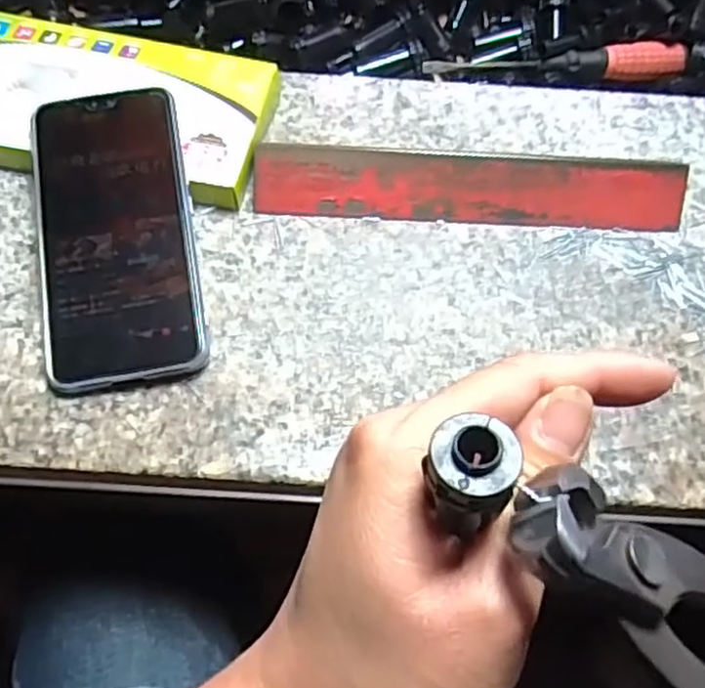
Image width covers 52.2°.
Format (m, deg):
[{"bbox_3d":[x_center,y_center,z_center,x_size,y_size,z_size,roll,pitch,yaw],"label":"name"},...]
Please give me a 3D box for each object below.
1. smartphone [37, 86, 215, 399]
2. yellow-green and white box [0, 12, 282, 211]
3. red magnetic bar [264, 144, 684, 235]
[{"bbox_3d":[-0.118,-0.056,0.359,0.076,0.006,0.156,-8,73,-3],"label":"smartphone"},{"bbox_3d":[-0.136,-0.134,0.407,0.177,0.028,0.098,13,64,5],"label":"yellow-green and white box"},{"bbox_3d":[0.064,-0.084,0.389,0.227,0.026,0.026,3,63,0],"label":"red magnetic bar"}]

